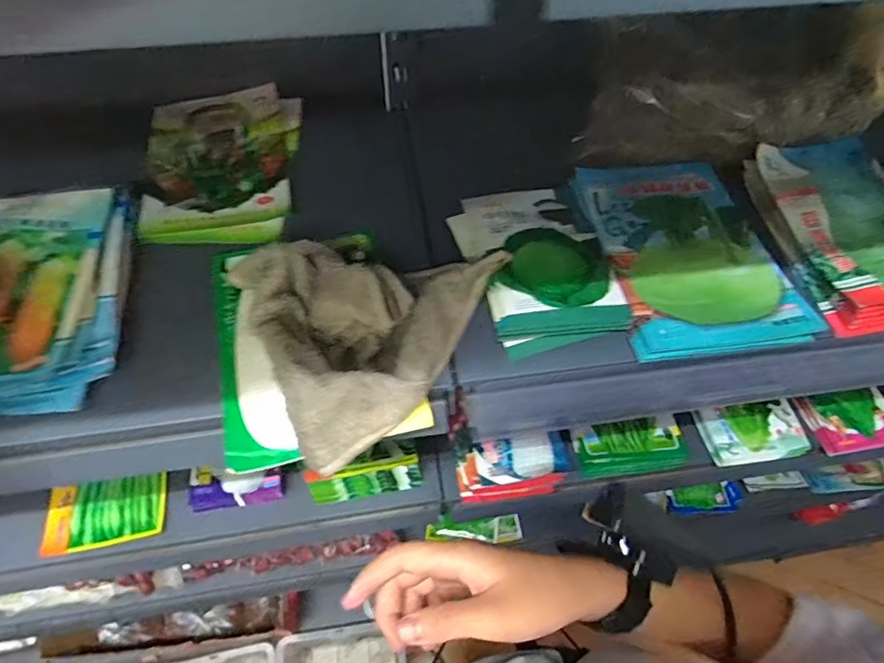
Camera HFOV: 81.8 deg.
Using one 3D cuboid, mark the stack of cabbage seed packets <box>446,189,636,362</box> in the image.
[{"bbox_3d":[0.073,-0.060,0.397,0.101,0.022,0.153,-12,59,-10],"label":"stack of cabbage seed packets"}]

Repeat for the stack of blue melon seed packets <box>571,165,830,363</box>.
[{"bbox_3d":[0.196,-0.068,0.408,0.136,0.023,0.193,-5,58,-6],"label":"stack of blue melon seed packets"}]

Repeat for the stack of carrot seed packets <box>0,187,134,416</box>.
[{"bbox_3d":[-0.294,-0.029,0.353,0.138,0.022,0.179,-5,58,-6],"label":"stack of carrot seed packets"}]

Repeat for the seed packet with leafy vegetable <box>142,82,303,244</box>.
[{"bbox_3d":[-0.199,-0.160,0.465,0.131,0.011,0.201,-7,58,-7],"label":"seed packet with leafy vegetable"}]

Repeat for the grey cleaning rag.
[{"bbox_3d":[-0.041,-0.015,0.345,0.176,0.060,0.130,-33,65,-21],"label":"grey cleaning rag"}]

